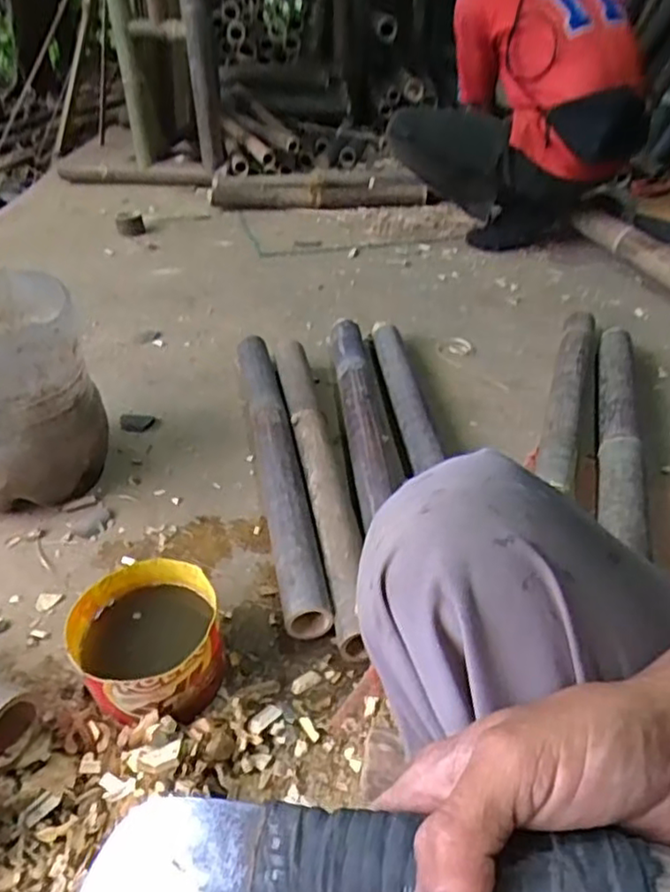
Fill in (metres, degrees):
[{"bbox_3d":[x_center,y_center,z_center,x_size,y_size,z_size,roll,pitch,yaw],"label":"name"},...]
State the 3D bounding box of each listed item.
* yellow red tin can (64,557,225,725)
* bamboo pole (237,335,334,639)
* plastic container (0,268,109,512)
[{"bbox_3d":[-0.197,0.216,0.722,0.153,0.098,0.153,1,37,-1],"label":"yellow red tin can"},{"bbox_3d":[-0.095,0.008,1.036,0.060,0.071,0.688,-6,38,-10],"label":"bamboo pole"},{"bbox_3d":[-0.479,-0.072,0.961,0.221,0.275,0.243,-20,42,-25],"label":"plastic container"}]

